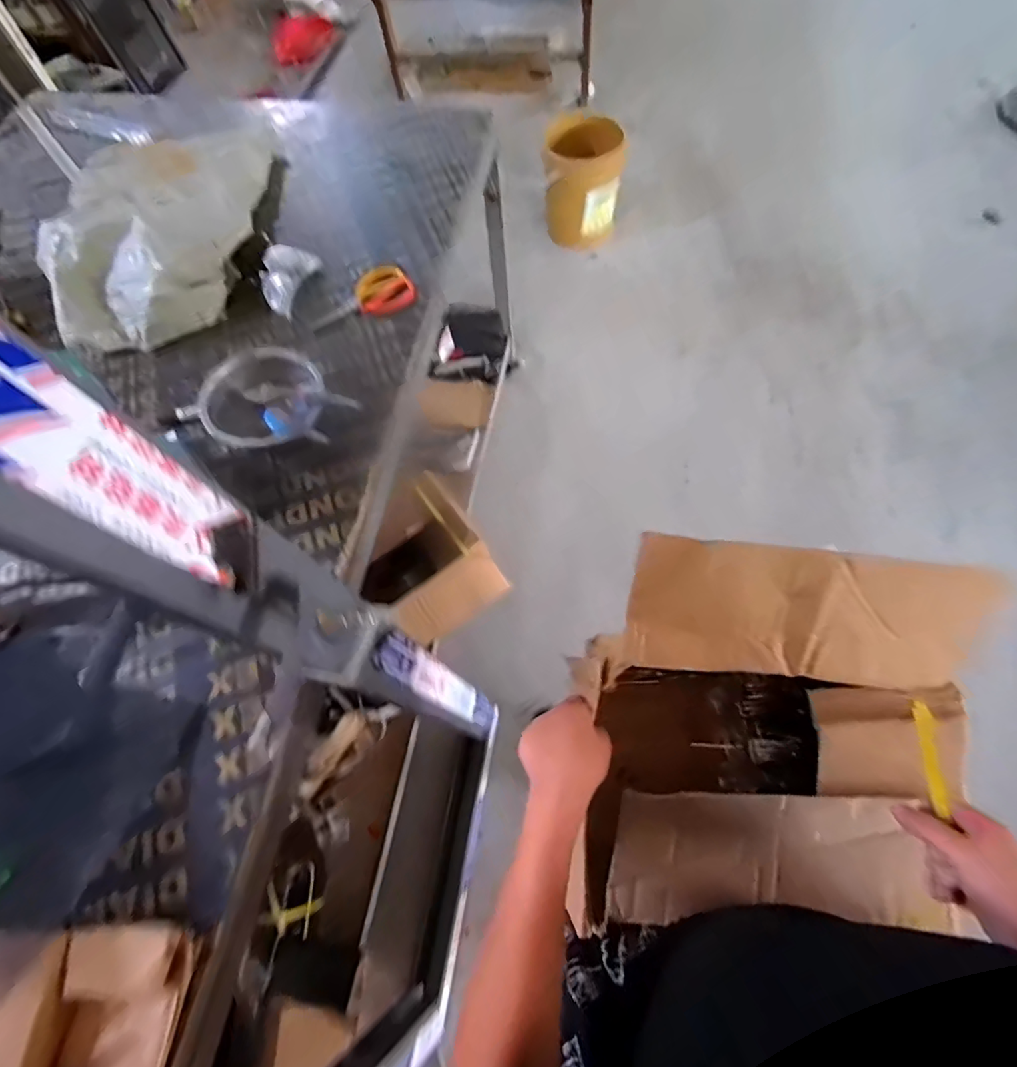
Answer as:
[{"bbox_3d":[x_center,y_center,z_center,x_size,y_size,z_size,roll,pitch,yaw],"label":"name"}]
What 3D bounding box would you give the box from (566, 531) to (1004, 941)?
[{"bbox_3d":[0.265,0.227,0.533,0.357,0.284,0.333,3,66,4],"label":"box"}]

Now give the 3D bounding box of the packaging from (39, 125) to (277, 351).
[{"bbox_3d":[-0.691,-0.675,1.023,0.379,0.135,0.747,-8,65,-1],"label":"packaging"}]

